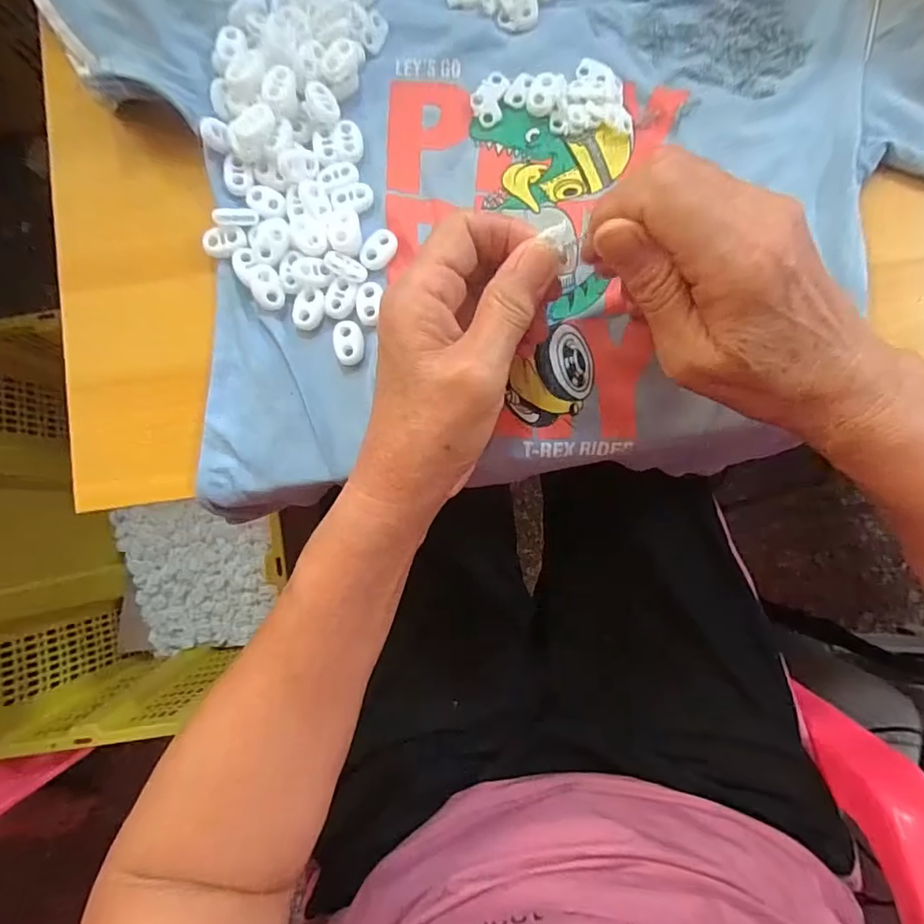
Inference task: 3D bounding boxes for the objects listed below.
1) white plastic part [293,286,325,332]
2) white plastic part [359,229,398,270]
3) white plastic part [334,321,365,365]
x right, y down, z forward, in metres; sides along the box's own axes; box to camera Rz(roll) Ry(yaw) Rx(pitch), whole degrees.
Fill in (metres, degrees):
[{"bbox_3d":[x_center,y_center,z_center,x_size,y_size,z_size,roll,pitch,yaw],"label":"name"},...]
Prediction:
[{"bbox_3d":[-0.080,-0.080,0.272,0.016,0.004,0.022,8,88,2],"label":"white plastic part"},{"bbox_3d":[-0.043,-0.111,0.272,0.015,0.004,0.022,37,89,2],"label":"white plastic part"},{"bbox_3d":[-0.059,-0.062,0.271,0.015,0.005,0.023,-8,88,1],"label":"white plastic part"}]

